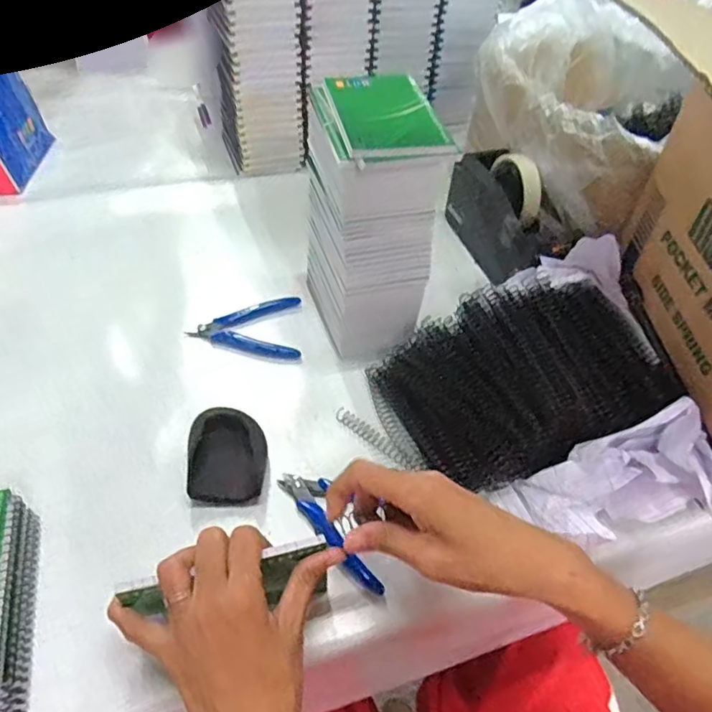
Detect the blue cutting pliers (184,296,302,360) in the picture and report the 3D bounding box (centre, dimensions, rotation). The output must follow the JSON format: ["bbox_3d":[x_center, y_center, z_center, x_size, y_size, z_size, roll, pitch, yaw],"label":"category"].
[{"bbox_3d":[-0.112,-0.037,0.613,0.113,0.010,0.087,7,48,3],"label":"blue cutting pliers"}]

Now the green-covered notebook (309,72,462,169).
[{"bbox_3d":[0.019,-0.201,0.472,0.090,0.020,0.129,-8,49,-11],"label":"green-covered notebook"}]

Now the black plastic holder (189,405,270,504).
[{"bbox_3d":[-0.110,0.088,0.497,0.063,0.027,0.087,-5,48,-9],"label":"black plastic holder"}]

